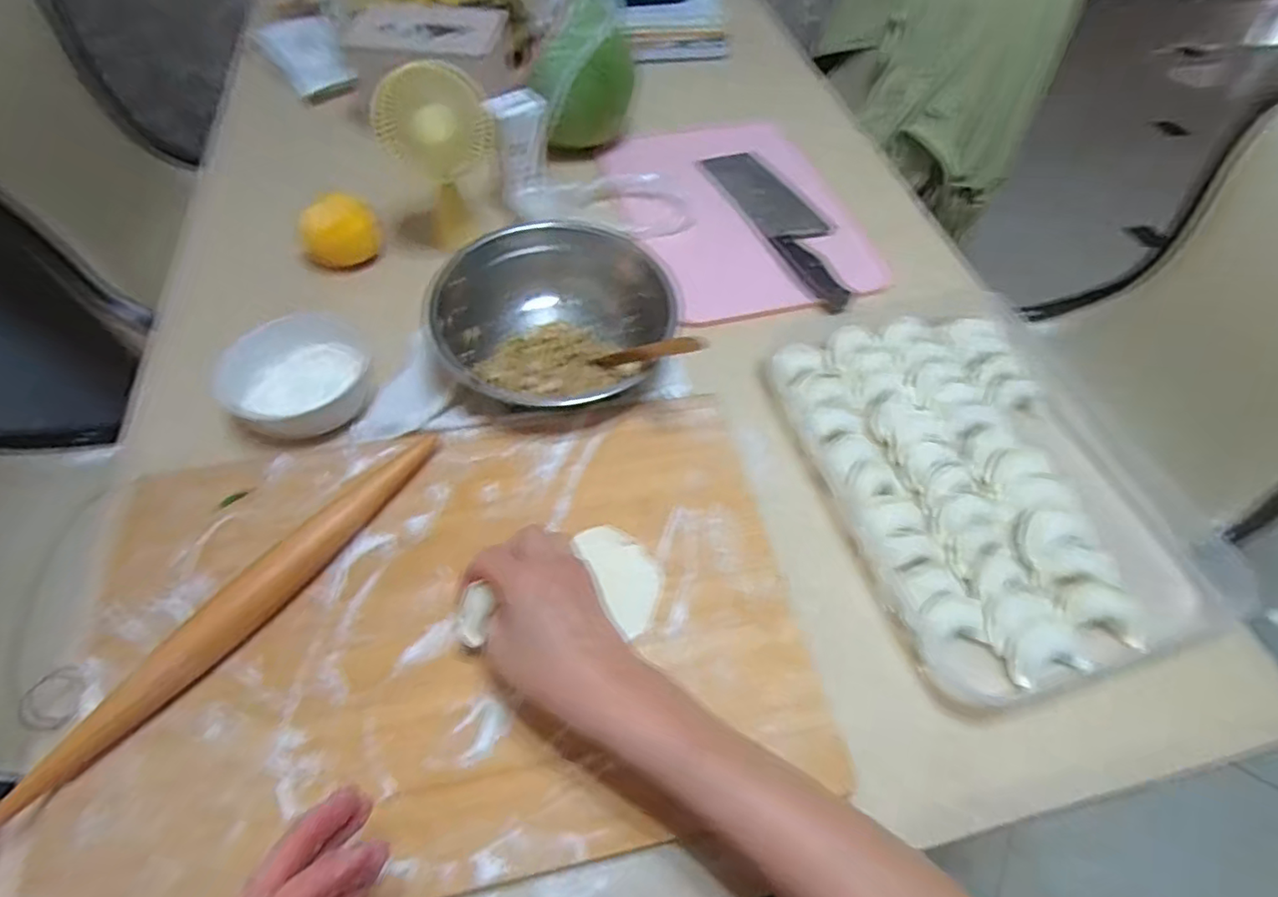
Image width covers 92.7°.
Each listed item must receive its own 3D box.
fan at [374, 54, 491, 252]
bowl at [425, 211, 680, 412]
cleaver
[{"bbox_3d":[-0.182,-0.269,0.585,0.098,0.177,0.039,-35,65,-23],"label":"fan"},{"bbox_3d":[-0.074,-0.114,0.529,0.193,0.071,0.169,-24,61,-18],"label":"bowl"},{"bbox_3d":[0.164,-0.257,0.683,0.076,0.023,0.290,-17,59,-14],"label":"cleaver"}]

